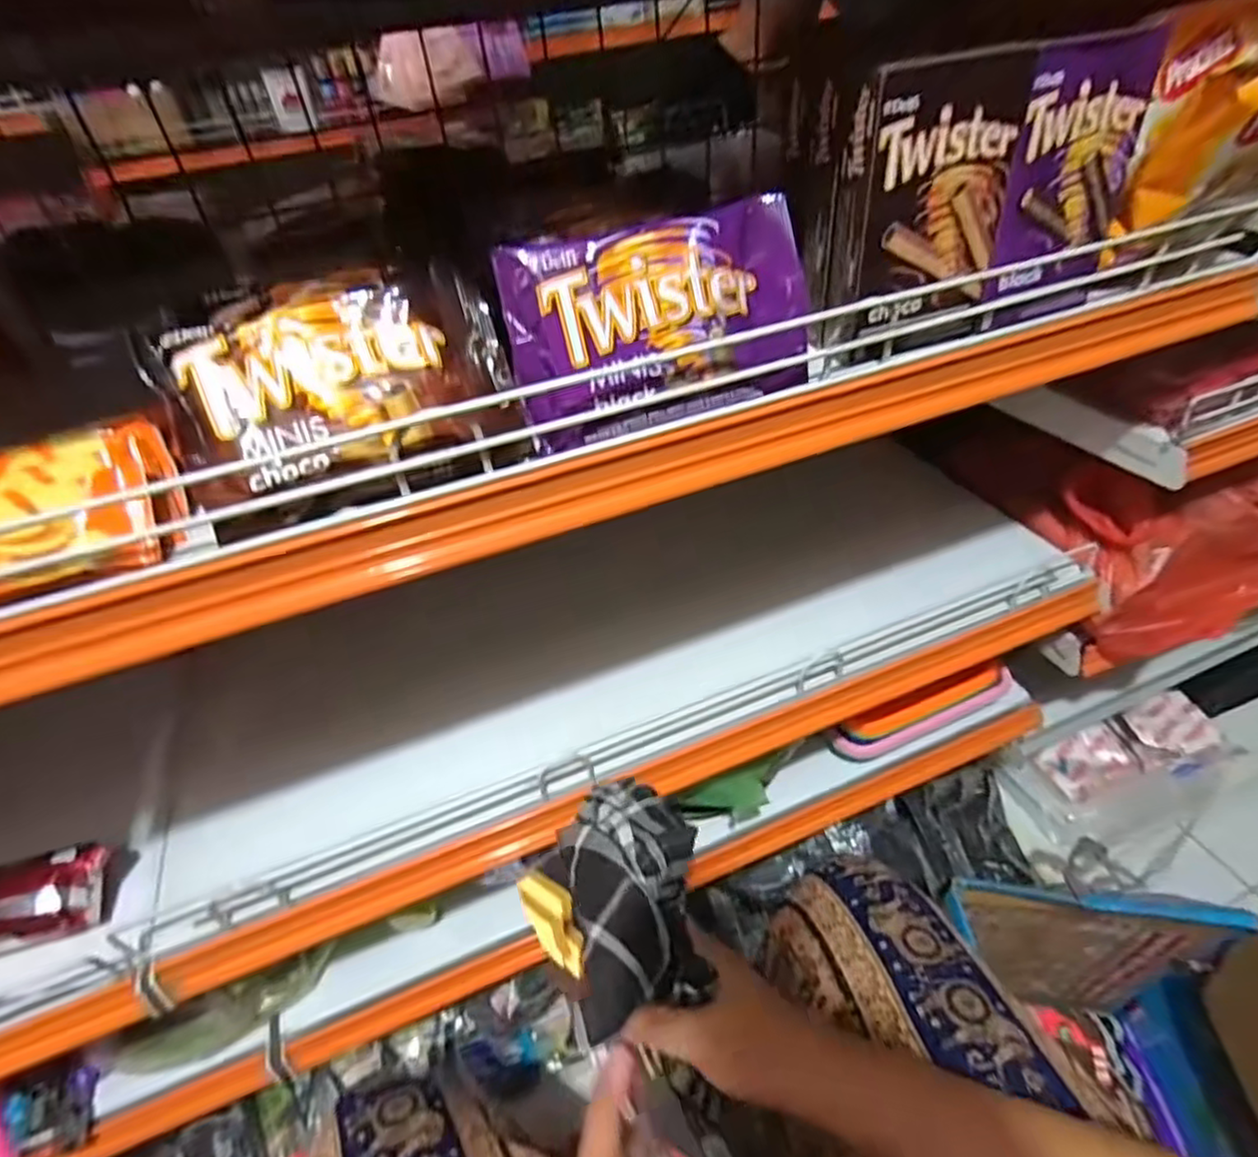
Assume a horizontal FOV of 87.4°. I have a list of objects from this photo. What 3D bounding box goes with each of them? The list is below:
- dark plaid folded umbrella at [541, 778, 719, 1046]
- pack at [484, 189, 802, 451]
[{"bbox_3d":[0.003,0.173,0.379,0.092,0.067,0.136,-19,44,-13],"label":"dark plaid folded umbrella"},{"bbox_3d":[0.015,-0.132,0.346,0.155,0.093,0.040,-17,17,-14],"label":"pack"}]

